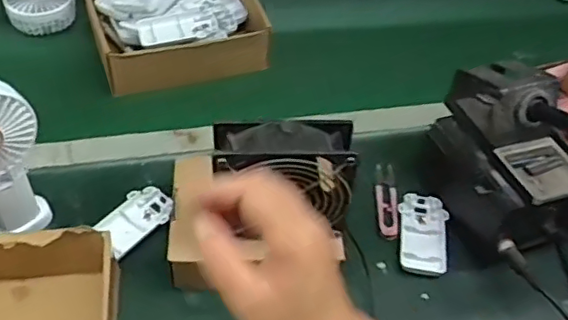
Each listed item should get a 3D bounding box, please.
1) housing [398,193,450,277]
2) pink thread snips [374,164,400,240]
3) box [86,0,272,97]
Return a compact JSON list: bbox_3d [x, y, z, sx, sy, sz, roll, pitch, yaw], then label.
[{"bbox_3d":[0.149,0.078,0.636,0.049,0.013,0.102,7,50,-1],"label":"housing"},{"bbox_3d":[0.114,0.045,0.669,0.025,0.014,0.104,8,50,0],"label":"pink thread snips"},{"bbox_3d":[-0.148,-0.188,0.821,0.212,0.087,0.178,-12,53,-16],"label":"box"}]

